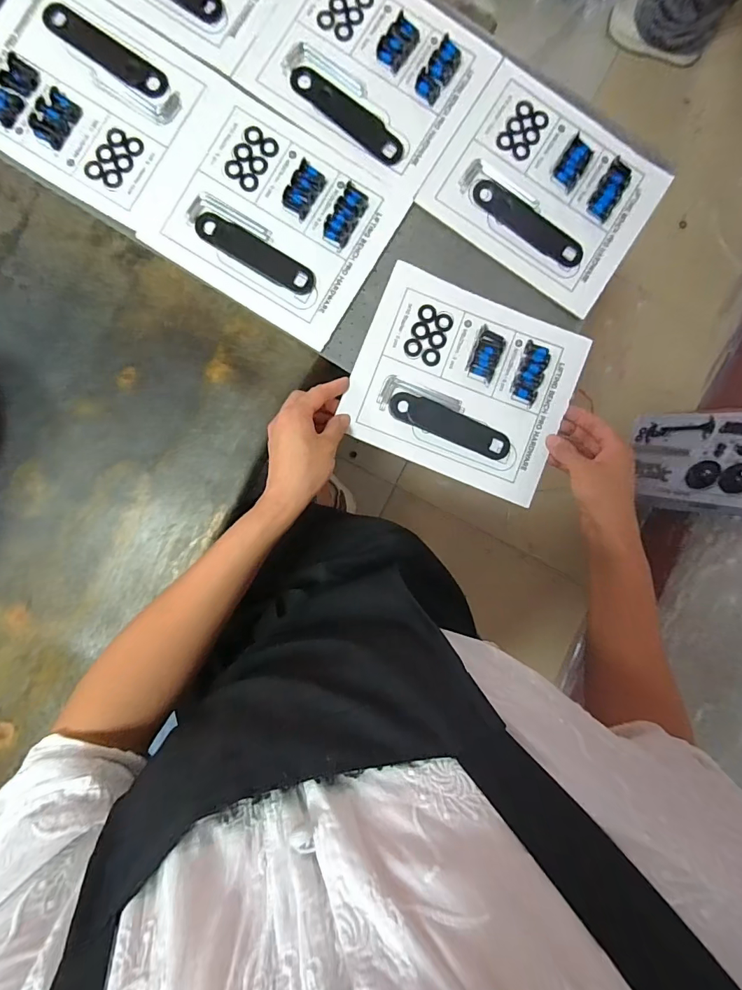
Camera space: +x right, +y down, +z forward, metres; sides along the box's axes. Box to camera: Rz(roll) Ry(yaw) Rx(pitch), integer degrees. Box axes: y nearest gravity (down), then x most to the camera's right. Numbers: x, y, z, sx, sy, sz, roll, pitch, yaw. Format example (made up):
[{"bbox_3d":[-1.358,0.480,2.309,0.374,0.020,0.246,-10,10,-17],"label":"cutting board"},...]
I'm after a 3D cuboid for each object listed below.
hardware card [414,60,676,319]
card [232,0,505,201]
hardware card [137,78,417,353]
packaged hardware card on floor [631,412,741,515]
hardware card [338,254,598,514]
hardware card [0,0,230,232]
[{"bbox_3d":[0.191,-0.333,0.479,0.220,0.014,0.188,32,88,-1],"label":"hardware card"},{"bbox_3d":[0.001,-0.454,0.463,0.222,0.013,0.193,32,88,-1],"label":"card"},{"bbox_3d":[-0.098,-0.292,0.457,0.223,0.013,0.191,32,88,-1],"label":"hardware card"},{"bbox_3d":[0.782,-0.092,1.046,0.053,0.384,0.249,23,90,-21],"label":"packaged hardware card on floor"},{"bbox_3d":[0.099,-0.120,0.467,0.222,0.017,0.196,21,88,-2],"label":"hardware card"},{"bbox_3d":[-0.287,-0.405,0.449,0.221,0.018,0.182,31,88,-1],"label":"hardware card"}]

